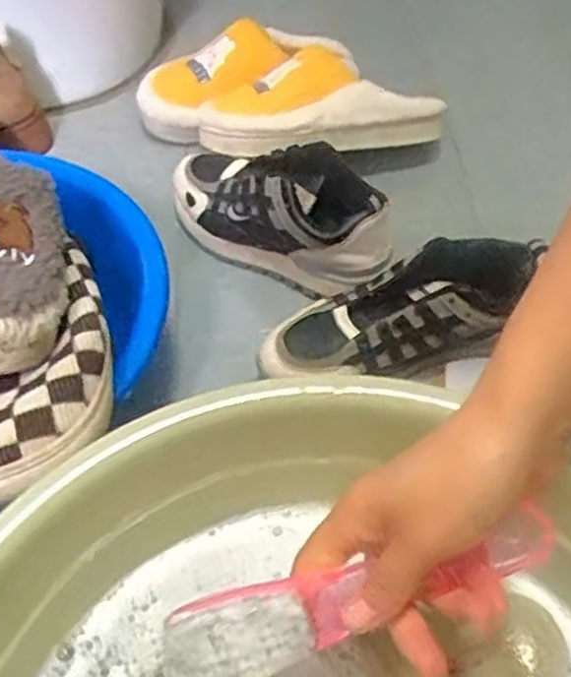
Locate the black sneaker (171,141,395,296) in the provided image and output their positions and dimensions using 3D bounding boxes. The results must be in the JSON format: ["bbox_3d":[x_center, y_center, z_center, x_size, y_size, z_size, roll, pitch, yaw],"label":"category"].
[{"bbox_3d":[-0.006,-0.117,0.688,0.230,0.089,0.088,26,55,21],"label":"black sneaker"}]

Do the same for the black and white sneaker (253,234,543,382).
[{"bbox_3d":[0.097,-0.013,0.596,0.234,0.085,0.089,-16,51,-12],"label":"black and white sneaker"}]

